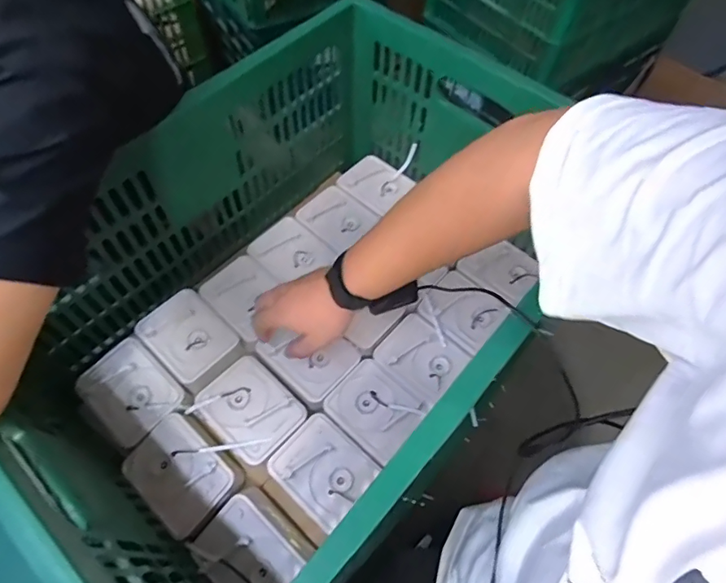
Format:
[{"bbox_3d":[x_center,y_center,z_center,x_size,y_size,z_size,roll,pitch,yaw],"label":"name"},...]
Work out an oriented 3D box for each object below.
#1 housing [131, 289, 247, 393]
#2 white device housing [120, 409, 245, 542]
[{"bbox_3d":[-0.248,0.071,0.691,0.136,0.046,0.100,39,65,19],"label":"housing"},{"bbox_3d":[-0.222,0.226,0.595,0.134,0.041,0.101,38,65,19],"label":"white device housing"}]

